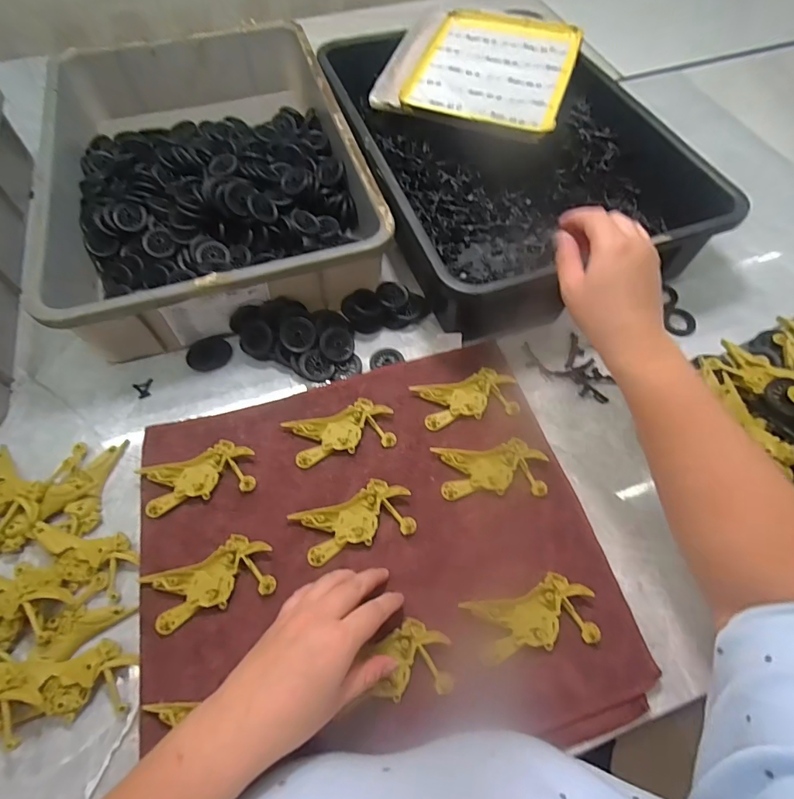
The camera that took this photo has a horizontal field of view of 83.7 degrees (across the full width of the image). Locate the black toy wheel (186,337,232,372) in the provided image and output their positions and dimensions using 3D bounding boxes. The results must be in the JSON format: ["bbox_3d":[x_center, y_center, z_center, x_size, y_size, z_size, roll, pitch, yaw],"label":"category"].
[{"bbox_3d":[-0.209,-0.050,0.496,0.047,0.012,0.037,-20,61,-10],"label":"black toy wheel"}]

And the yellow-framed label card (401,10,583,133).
[{"bbox_3d":[0.137,-0.458,0.611,0.199,0.013,0.242,17,66,10],"label":"yellow-framed label card"}]

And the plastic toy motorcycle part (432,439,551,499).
[{"bbox_3d":[0.089,0.066,0.422,0.100,0.011,0.052,-2,59,0],"label":"plastic toy motorcycle part"}]

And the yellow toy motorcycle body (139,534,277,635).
[{"bbox_3d":[-0.157,0.152,0.375,0.099,0.010,0.052,-18,60,-9],"label":"yellow toy motorcycle body"}]

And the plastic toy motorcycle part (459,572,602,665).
[{"bbox_3d":[0.109,0.176,0.359,0.100,0.008,0.051,-10,60,-4],"label":"plastic toy motorcycle part"}]

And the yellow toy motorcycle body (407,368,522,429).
[{"bbox_3d":[0.072,-0.002,0.459,0.101,0.010,0.050,-11,60,-5],"label":"yellow toy motorcycle body"}]

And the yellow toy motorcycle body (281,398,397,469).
[{"bbox_3d":[-0.055,0.032,0.443,0.102,0.013,0.051,-13,60,-6],"label":"yellow toy motorcycle body"}]

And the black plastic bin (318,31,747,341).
[{"bbox_3d":[0.136,-0.321,0.595,0.368,0.111,0.478,-16,60,-7],"label":"black plastic bin"}]

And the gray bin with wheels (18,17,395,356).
[{"bbox_3d":[-0.247,-0.303,0.589,0.353,0.116,0.528,-18,60,-9],"label":"gray bin with wheels"}]

